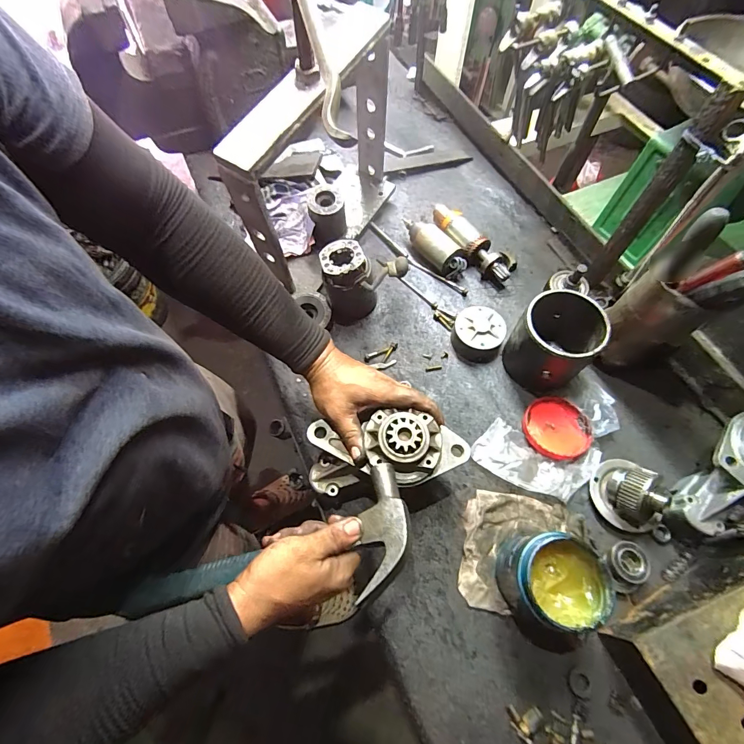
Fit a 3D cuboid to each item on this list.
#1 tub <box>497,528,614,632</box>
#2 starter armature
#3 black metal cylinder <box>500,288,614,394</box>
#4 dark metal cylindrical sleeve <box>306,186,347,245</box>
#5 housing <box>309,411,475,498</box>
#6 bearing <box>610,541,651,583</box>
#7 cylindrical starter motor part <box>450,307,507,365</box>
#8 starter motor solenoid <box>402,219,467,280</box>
[{"bbox_3d":[0.195,0.231,0.429,0.086,0.104,0.082,-1,64,2],"label":"tub"},{"bbox_3d":[0.174,-0.233,0.690,0.055,0.045,0.191,-42,70,-17],"label":"starter armature"},{"bbox_3d":[0.268,-0.048,0.559,0.120,0.113,0.103,-40,69,-16],"label":"black metal cylinder"},{"bbox_3d":[-0.076,-0.270,0.661,0.059,0.068,0.064,-6,65,-3],"label":"dark metal cylindrical sleeve"},{"bbox_3d":[0.013,0.095,0.465,0.189,0.071,0.082,-12,63,12],"label":"housing"},{"bbox_3d":[0.315,0.234,0.472,0.042,0.020,0.045,-1,64,2],"label":"bearing"},{"bbox_3d":[0.168,-0.060,0.609,0.077,0.039,0.079,-1,64,2],"label":"cylindrical starter motor part"},{"bbox_3d":[0.111,-0.223,0.687,0.052,0.048,0.131,-37,69,-15],"label":"starter motor solenoid"}]

